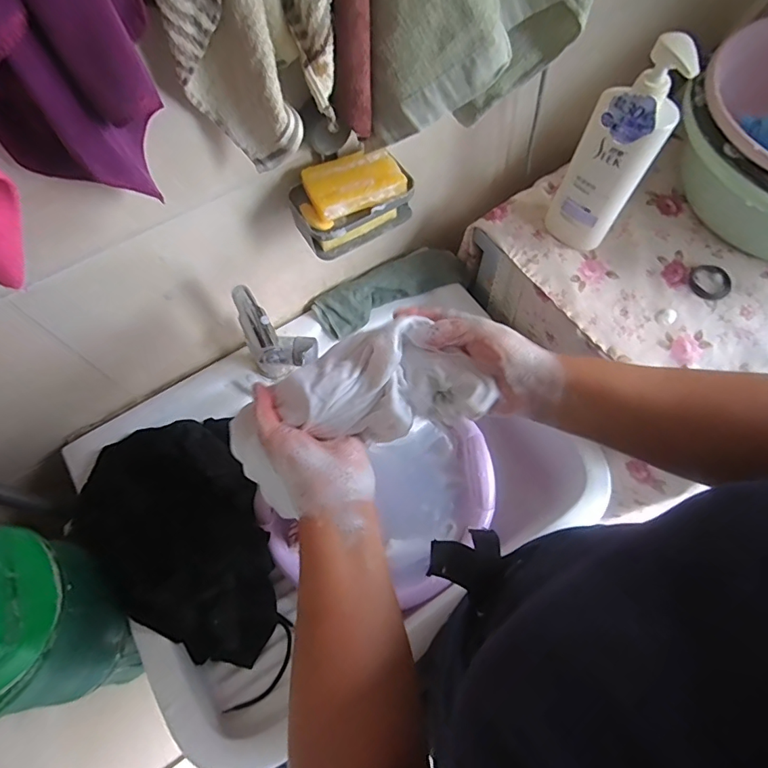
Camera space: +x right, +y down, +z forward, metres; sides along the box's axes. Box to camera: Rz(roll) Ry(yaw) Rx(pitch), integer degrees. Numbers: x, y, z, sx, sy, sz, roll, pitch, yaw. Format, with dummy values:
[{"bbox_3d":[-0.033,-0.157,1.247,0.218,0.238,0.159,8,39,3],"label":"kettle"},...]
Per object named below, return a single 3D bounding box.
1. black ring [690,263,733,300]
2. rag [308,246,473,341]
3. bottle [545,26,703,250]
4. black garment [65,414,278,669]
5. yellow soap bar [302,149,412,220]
[{"bbox_3d":[0.458,-0.144,0.676,0.058,0.006,0.054,0,66,1],"label":"black ring"},{"bbox_3d":[0.012,-0.158,0.789,0.255,0.037,0.078,-23,67,-7],"label":"rag"},{"bbox_3d":[0.278,-0.276,0.591,0.089,0.268,0.050,26,69,11],"label":"bottle"},{"bbox_3d":[-0.271,0.205,0.647,0.211,0.090,0.347,-28,68,-9],"label":"black garment"},{"bbox_3d":[-0.032,-0.228,0.541,0.105,0.022,0.065,-24,68,-8],"label":"yellow soap bar"}]

